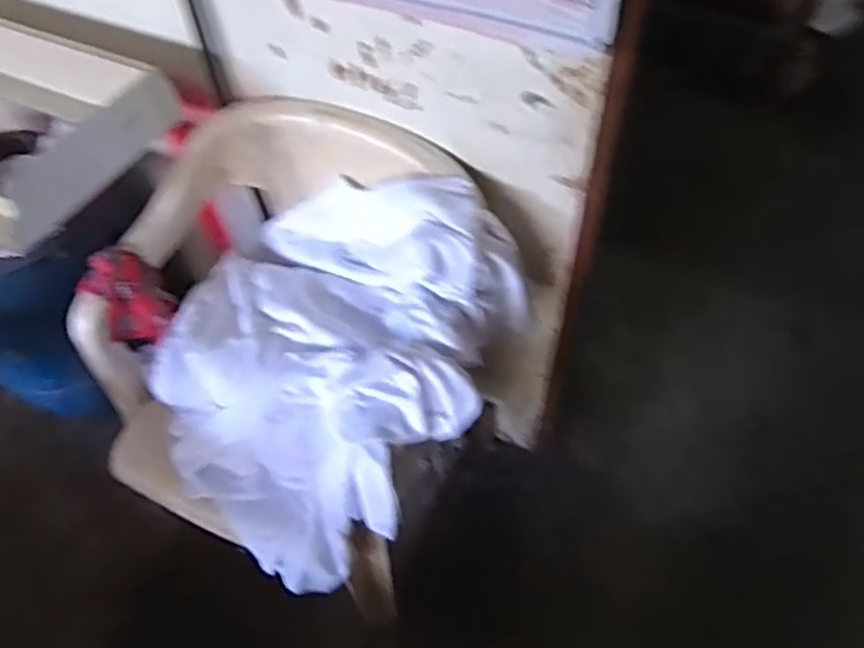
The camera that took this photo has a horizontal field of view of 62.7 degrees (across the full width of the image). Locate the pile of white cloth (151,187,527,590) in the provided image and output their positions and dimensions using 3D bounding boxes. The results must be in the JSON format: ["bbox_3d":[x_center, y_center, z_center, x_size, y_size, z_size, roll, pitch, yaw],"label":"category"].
[{"bbox_3d":[-0.164,0.041,1.060,0.513,0.359,0.490,34,60,25],"label":"pile of white cloth"}]

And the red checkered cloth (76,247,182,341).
[{"bbox_3d":[-0.463,-0.038,1.094,0.046,0.159,0.111,5,41,42],"label":"red checkered cloth"}]

